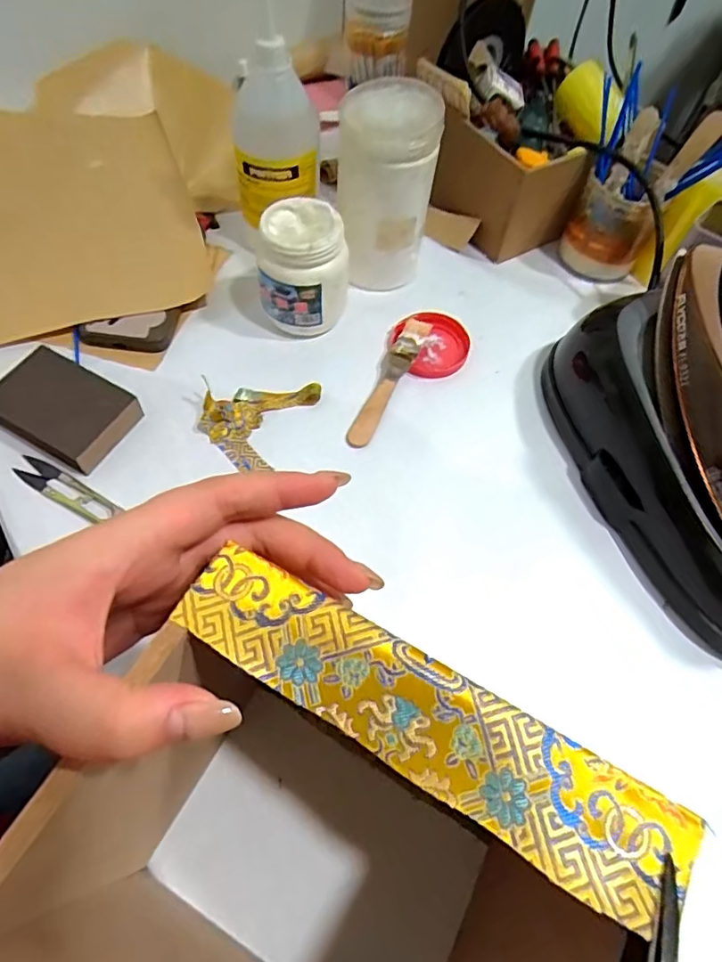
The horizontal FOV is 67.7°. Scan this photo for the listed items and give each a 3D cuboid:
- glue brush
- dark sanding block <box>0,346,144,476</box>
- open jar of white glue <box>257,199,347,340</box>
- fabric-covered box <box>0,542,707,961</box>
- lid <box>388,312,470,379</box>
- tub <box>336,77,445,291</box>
[{"bbox_3d":[0.024,-0.088,0.468,0.022,0.006,0.139,31,70,-5],"label":"glue brush"},{"bbox_3d":[-0.234,-0.055,0.426,0.105,0.029,0.071,27,62,12],"label":"dark sanding block"},{"bbox_3d":[-0.048,-0.183,0.471,0.069,0.096,0.076,10,60,2],"label":"open jar of white glue"},{"bbox_3d":[-0.014,0.160,0.232,0.173,0.187,0.141,28,62,12],"label":"fabric-covered box"},{"bbox_3d":[0.064,-0.125,0.494,0.074,0.015,0.066,-6,61,-7],"label":"lid"},{"bbox_3d":[0.020,-0.255,0.486,0.081,0.155,0.082,1,60,-3],"label":"tub"}]

